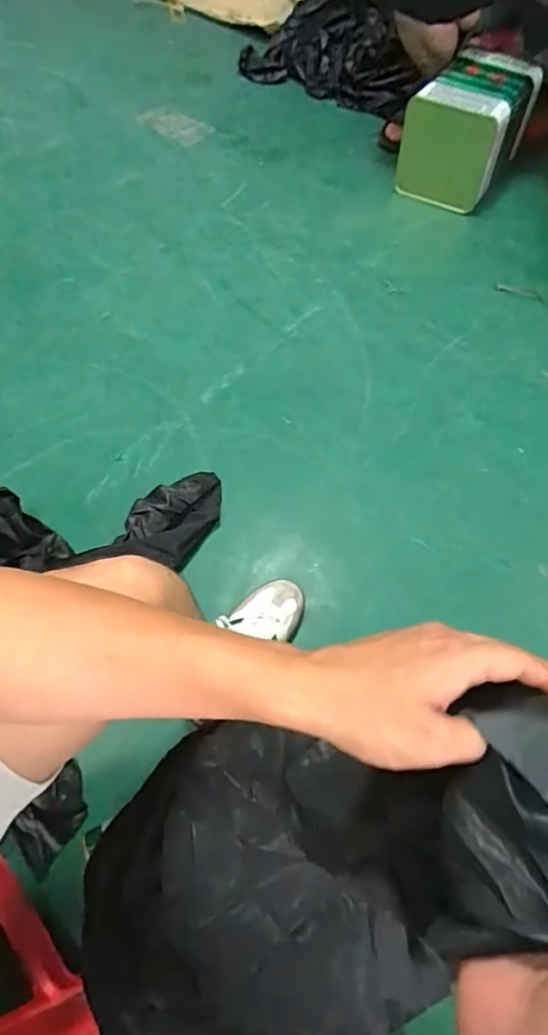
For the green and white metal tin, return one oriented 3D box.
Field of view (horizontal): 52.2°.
[{"bbox_3d":[0.492,-0.994,1.442,0.239,0.222,0.327,30,65,16],"label":"green and white metal tin"}]

